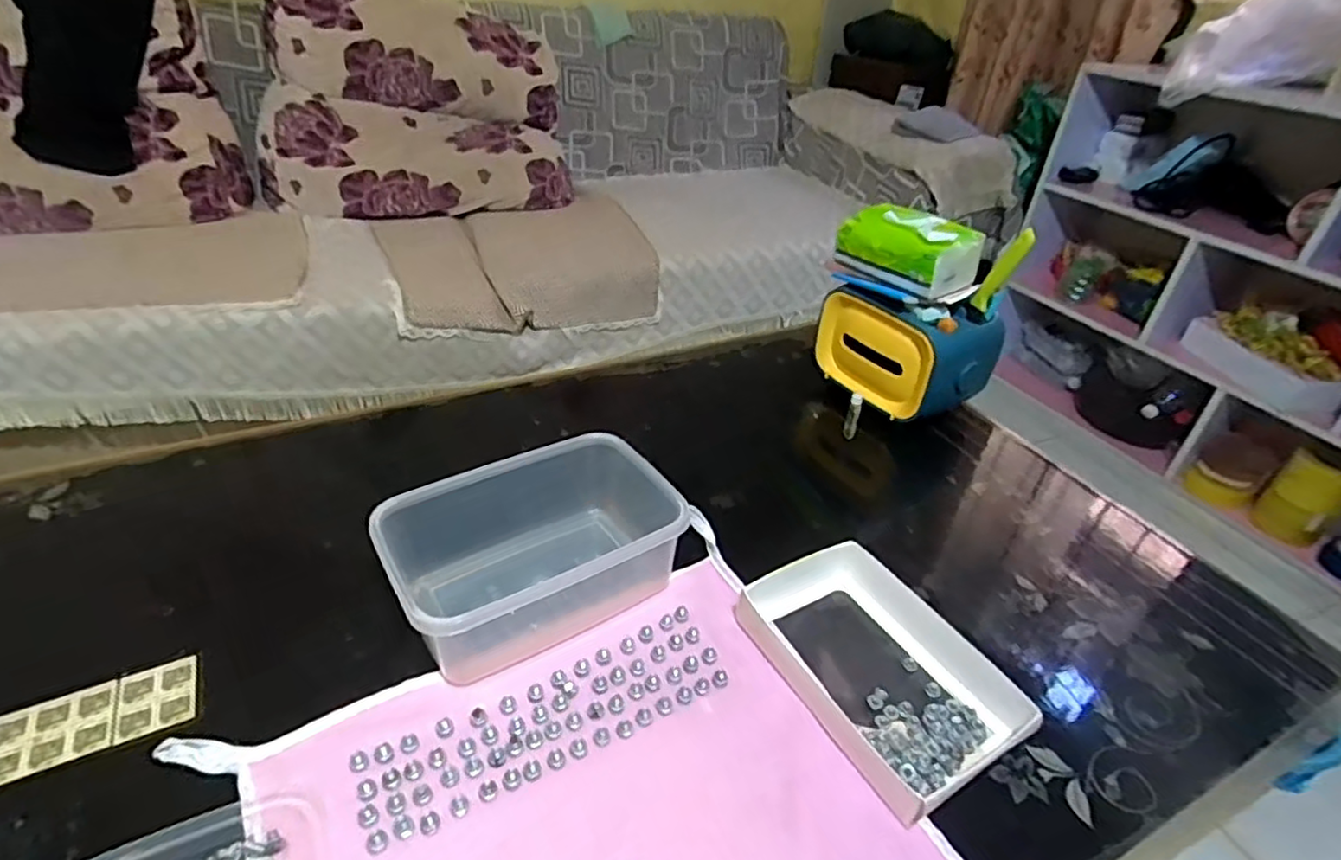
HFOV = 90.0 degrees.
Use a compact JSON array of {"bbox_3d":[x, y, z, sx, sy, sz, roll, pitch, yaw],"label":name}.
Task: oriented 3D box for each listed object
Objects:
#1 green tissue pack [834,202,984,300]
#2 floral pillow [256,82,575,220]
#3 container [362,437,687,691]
[{"bbox_3d":[0.290,-0.231,0.821,0.096,0.072,0.154,-22,43,-33],"label":"green tissue pack"},{"bbox_3d":[-0.613,-0.666,1.653,0.708,0.130,0.344,-11,79,-17],"label":"floral pillow"},{"bbox_3d":[-0.129,0.094,0.603,0.231,0.087,0.175,-18,40,-28],"label":"container"}]

